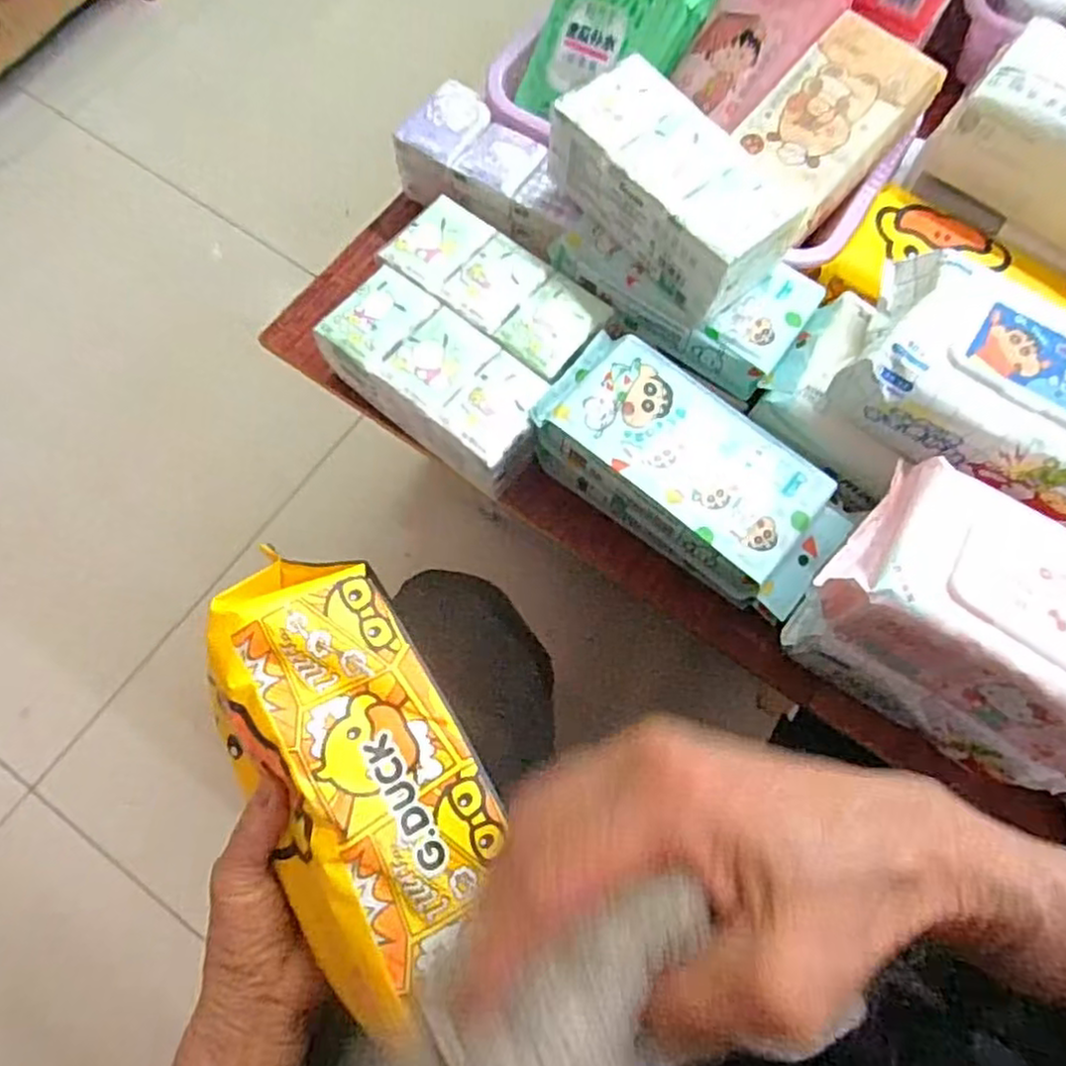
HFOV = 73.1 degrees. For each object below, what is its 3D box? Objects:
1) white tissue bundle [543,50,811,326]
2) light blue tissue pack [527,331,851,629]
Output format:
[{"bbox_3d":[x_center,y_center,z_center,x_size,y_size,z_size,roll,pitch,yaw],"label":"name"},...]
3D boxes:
[{"bbox_3d":[0.091,-0.227,0.488,0.081,0.077,0.163,-39,77,-13],"label":"white tissue bundle"},{"bbox_3d":[0.103,-0.040,0.481,0.209,0.063,0.102,37,74,10],"label":"light blue tissue pack"}]

